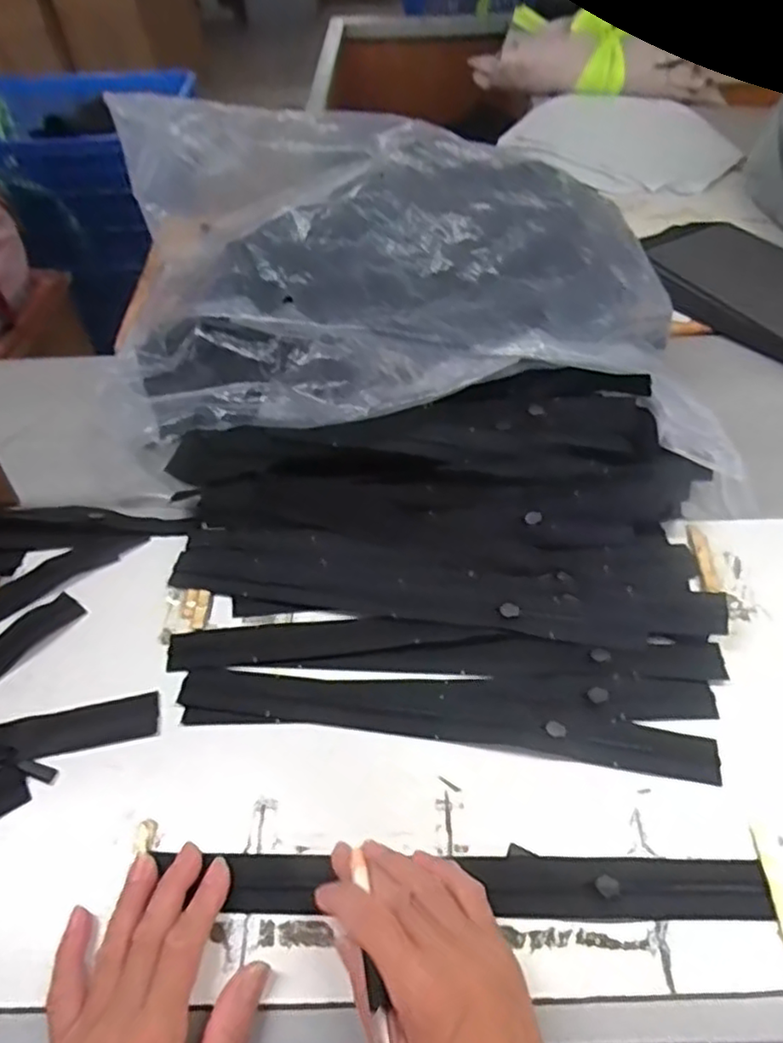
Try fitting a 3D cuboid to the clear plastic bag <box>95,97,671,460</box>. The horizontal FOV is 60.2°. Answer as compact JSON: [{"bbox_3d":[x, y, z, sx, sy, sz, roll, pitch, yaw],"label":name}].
[{"bbox_3d":[-0.008,-0.260,0.627,0.499,0.126,0.383,-4,49,-3],"label":"clear plastic bag"}]

